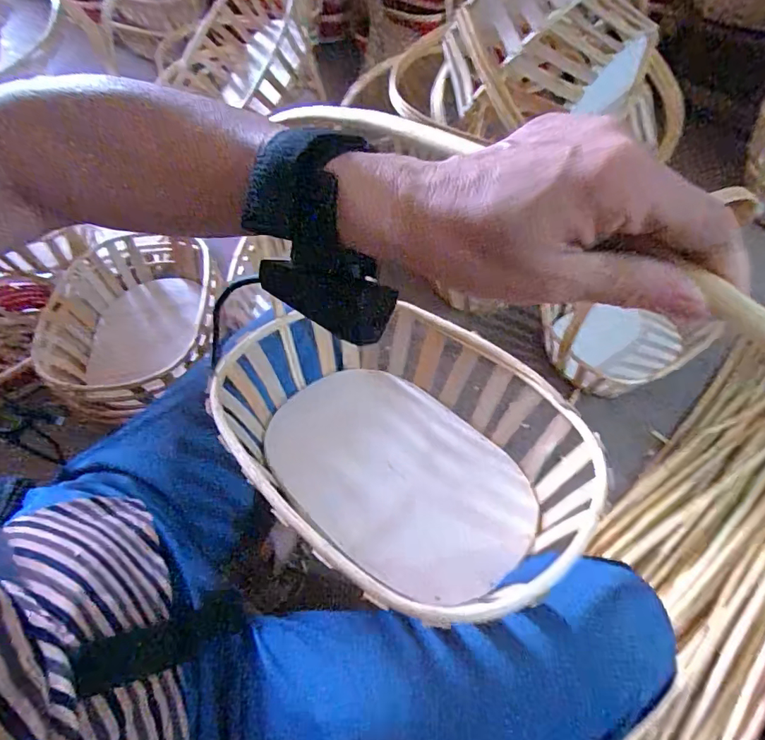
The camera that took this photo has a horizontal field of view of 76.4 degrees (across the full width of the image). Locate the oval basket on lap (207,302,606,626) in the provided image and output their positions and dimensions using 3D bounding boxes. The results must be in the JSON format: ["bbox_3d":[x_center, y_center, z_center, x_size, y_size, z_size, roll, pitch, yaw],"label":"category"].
[{"bbox_3d":[0.015,0.067,0.513,0.371,0.141,0.288,37,61,24],"label":"oval basket on lap"}]

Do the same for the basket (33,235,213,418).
[{"bbox_3d":[-0.473,-0.103,0.950,0.298,0.129,0.401,-18,56,-13],"label":"basket"}]

